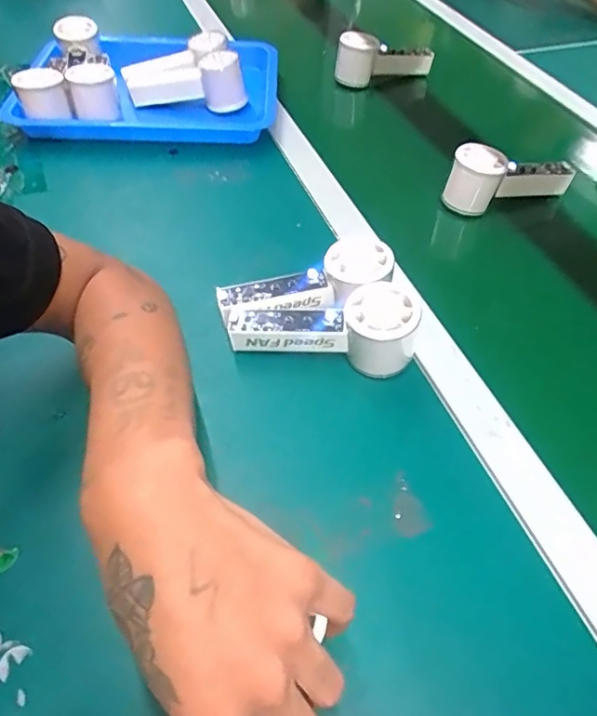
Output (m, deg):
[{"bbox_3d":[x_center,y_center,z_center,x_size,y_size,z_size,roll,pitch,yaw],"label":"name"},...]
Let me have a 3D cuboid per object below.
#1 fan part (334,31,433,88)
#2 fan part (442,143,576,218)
[{"bbox_3d":[0.130,-0.447,0.774,0.154,0.060,0.046,-6,53,-7],"label":"fan part"},{"bbox_3d":[0.232,-0.205,0.578,0.141,0.060,0.055,-20,53,-18],"label":"fan part"}]

